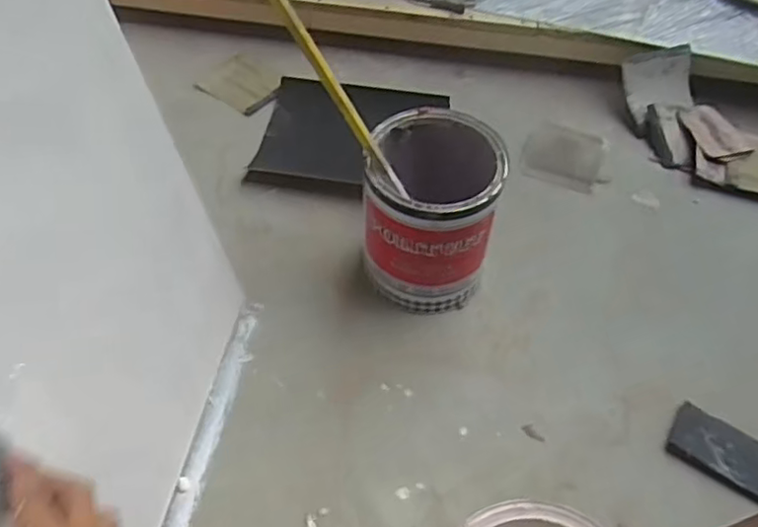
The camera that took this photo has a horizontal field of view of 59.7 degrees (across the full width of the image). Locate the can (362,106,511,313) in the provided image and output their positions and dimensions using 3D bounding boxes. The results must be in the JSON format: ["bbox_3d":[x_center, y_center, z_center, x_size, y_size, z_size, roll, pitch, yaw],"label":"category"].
[{"bbox_3d":[0.067,-0.057,0.821,0.150,0.211,0.163,0,54,0],"label":"can"}]

